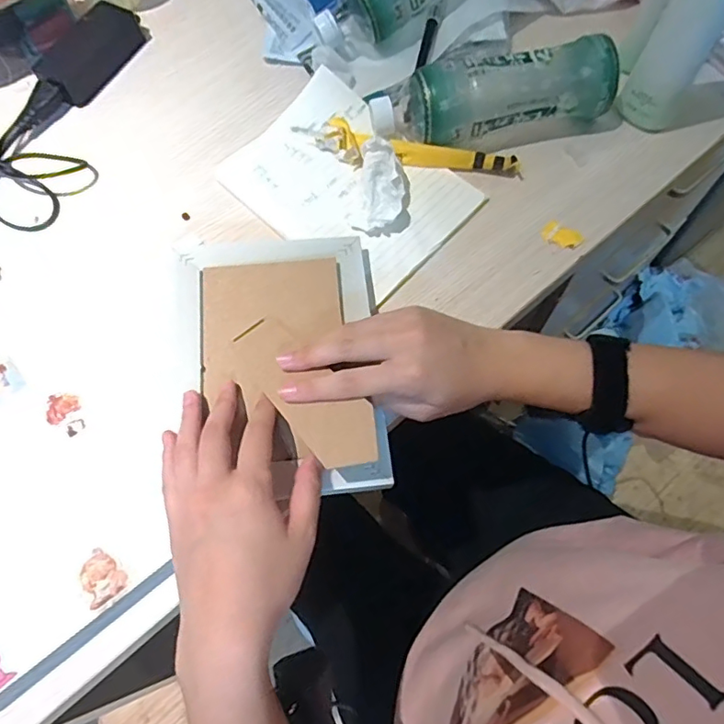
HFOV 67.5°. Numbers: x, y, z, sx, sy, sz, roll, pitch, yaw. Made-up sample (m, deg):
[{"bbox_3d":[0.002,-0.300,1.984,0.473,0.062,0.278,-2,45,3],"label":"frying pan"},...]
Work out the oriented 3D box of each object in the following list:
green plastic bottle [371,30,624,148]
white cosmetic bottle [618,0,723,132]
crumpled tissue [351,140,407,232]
[{"bbox_3d":[0.109,-0.220,0.463,0.195,0.067,0.060,-8,69,0],"label":"green plastic bottle"},{"bbox_3d":[0.250,-0.254,0.408,0.046,0.180,0.042,33,74,14],"label":"white cosmetic bottle"},{"bbox_3d":[0.013,-0.142,0.445,0.044,0.043,0.061,4,69,4],"label":"crumpled tissue"}]

